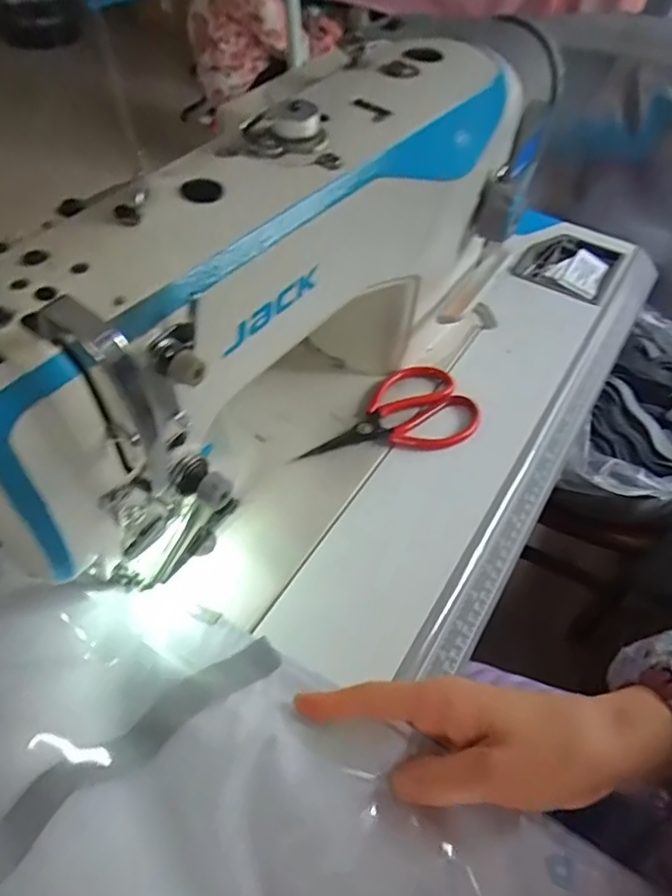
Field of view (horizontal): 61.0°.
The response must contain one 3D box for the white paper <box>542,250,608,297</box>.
[{"bbox_3d":[0.269,-0.199,0.635,0.055,0.015,0.068,28,55,18],"label":"white paper"}]

